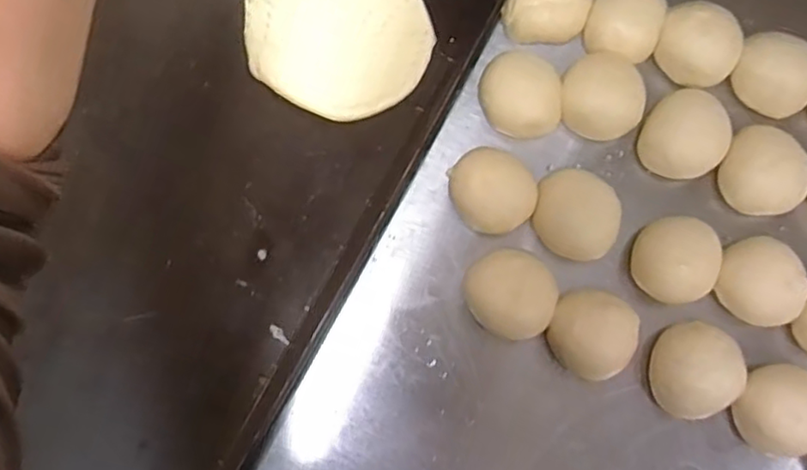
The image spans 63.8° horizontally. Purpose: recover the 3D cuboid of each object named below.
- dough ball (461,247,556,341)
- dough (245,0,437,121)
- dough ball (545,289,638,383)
[{"bbox_3d":[0.076,0.041,0.459,0.059,0.039,0.062,0,79,-1],"label":"dough ball"},{"bbox_3d":[-0.050,-0.156,0.506,0.138,0.010,0.131,0,79,-1],"label":"dough"},{"bbox_3d":[0.131,0.069,0.451,0.057,0.049,0.059,0,79,-1],"label":"dough ball"}]

